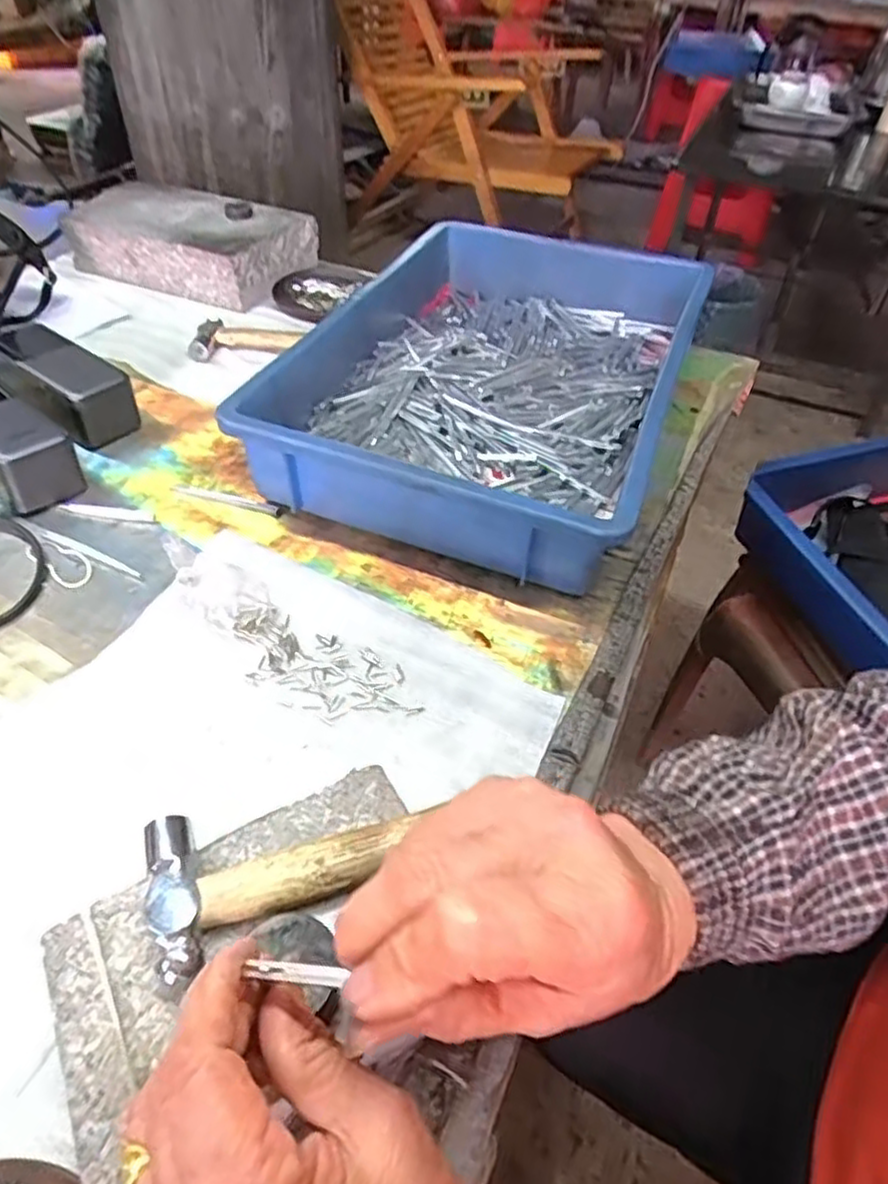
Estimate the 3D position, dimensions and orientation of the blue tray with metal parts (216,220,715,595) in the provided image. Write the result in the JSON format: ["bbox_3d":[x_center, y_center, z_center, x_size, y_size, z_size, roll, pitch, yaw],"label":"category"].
[{"bbox_3d":[0.048,-0.193,0.622,0.284,0.082,0.441,17,47,13],"label":"blue tray with metal parts"}]

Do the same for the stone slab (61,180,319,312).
[{"bbox_3d":[-0.304,-0.424,0.849,0.282,0.059,0.169,19,48,15],"label":"stone slab"}]

